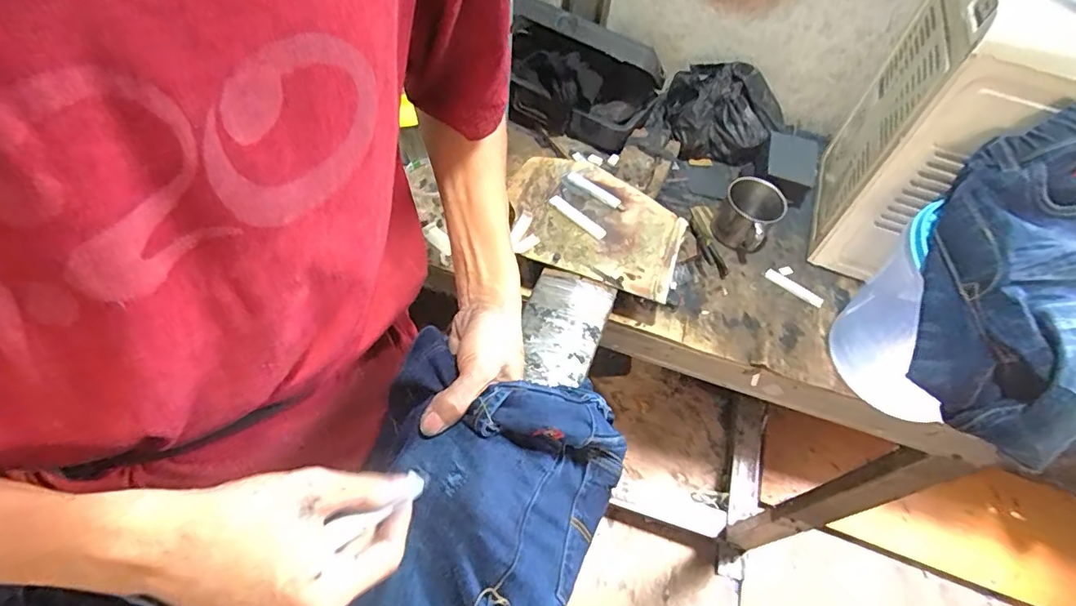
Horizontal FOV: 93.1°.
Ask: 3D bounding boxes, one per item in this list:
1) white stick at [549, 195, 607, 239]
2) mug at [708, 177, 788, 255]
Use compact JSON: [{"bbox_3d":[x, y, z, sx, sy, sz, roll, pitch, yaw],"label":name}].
[{"bbox_3d":[0.053,-0.114,0.676,0.088,0.012,0.014,39,60,21],"label":"white stick"},{"bbox_3d":[0.302,-0.126,0.741,0.088,0.074,0.074,40,62,21],"label":"mug"}]

